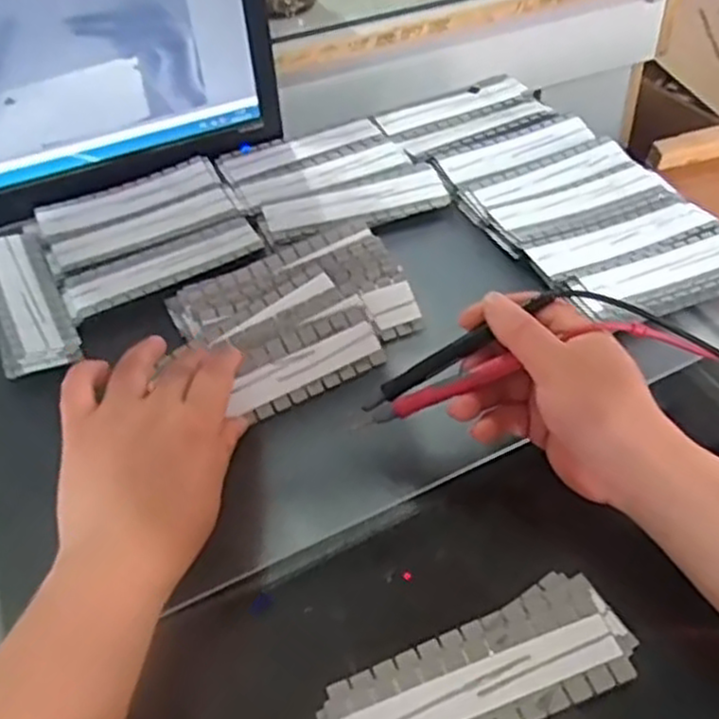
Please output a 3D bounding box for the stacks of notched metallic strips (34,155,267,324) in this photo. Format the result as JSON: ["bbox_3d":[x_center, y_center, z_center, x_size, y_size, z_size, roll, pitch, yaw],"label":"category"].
[{"bbox_3d":[-0.147,-0.091,0.520,0.131,0.008,0.128,-22,48,-15],"label":"stacks of notched metallic strips"}]

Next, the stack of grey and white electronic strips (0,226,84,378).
[{"bbox_3d":[-0.219,-0.043,0.483,0.045,0.014,0.143,-24,49,-17],"label":"stack of grey and white electronic strips"}]

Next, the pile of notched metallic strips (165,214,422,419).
[{"bbox_3d":[-0.032,-0.030,0.463,0.134,0.022,0.101,-27,53,-19],"label":"pile of notched metallic strips"}]

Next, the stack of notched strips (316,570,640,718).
[{"bbox_3d":[0.052,0.137,0.316,0.136,0.010,0.054,-21,48,-15],"label":"stack of notched strips"}]

